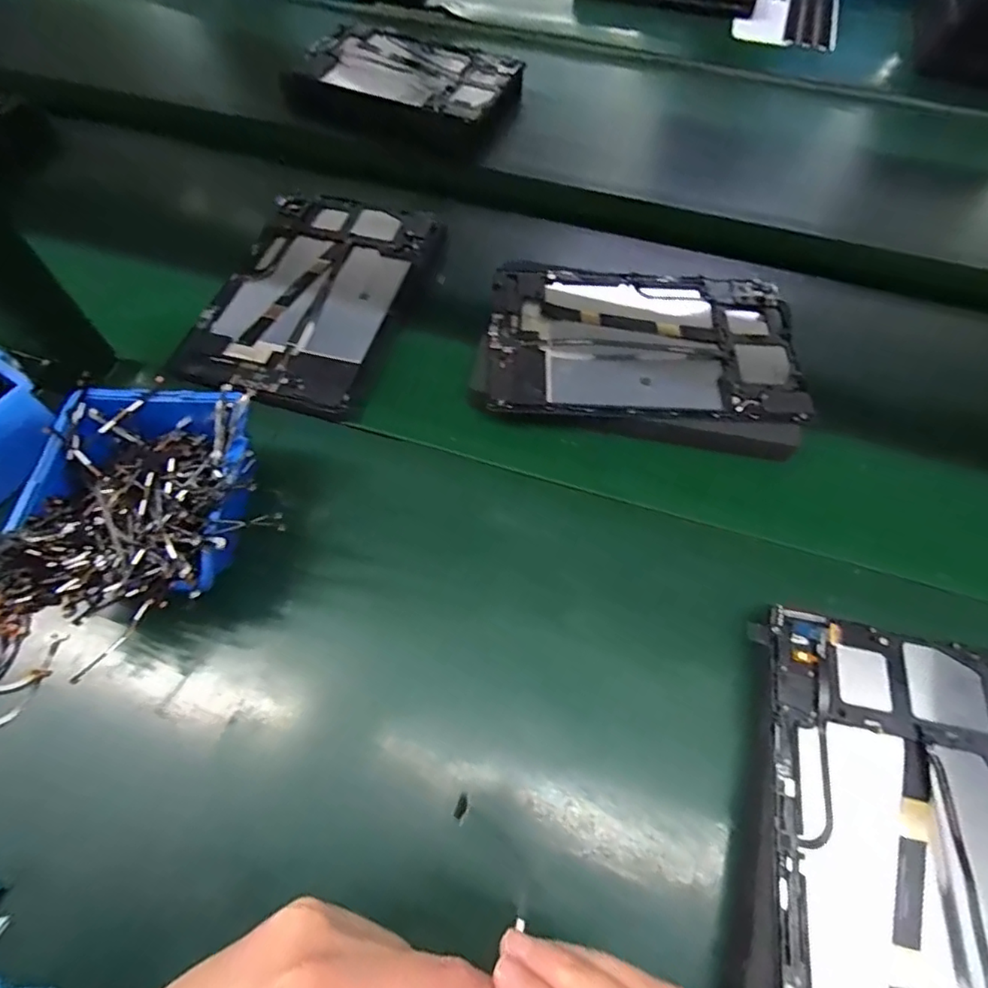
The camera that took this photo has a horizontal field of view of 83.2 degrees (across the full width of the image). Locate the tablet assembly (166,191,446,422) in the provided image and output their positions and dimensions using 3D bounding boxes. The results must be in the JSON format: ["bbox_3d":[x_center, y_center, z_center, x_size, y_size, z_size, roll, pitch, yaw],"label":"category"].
[{"bbox_3d":[-0.151,-0.177,0.484,0.160,0.016,0.251,14,62,7],"label":"tablet assembly"}]

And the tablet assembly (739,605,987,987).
[{"bbox_3d":[0.210,0.185,0.272,0.163,0.017,0.234,12,62,7],"label":"tablet assembly"}]

